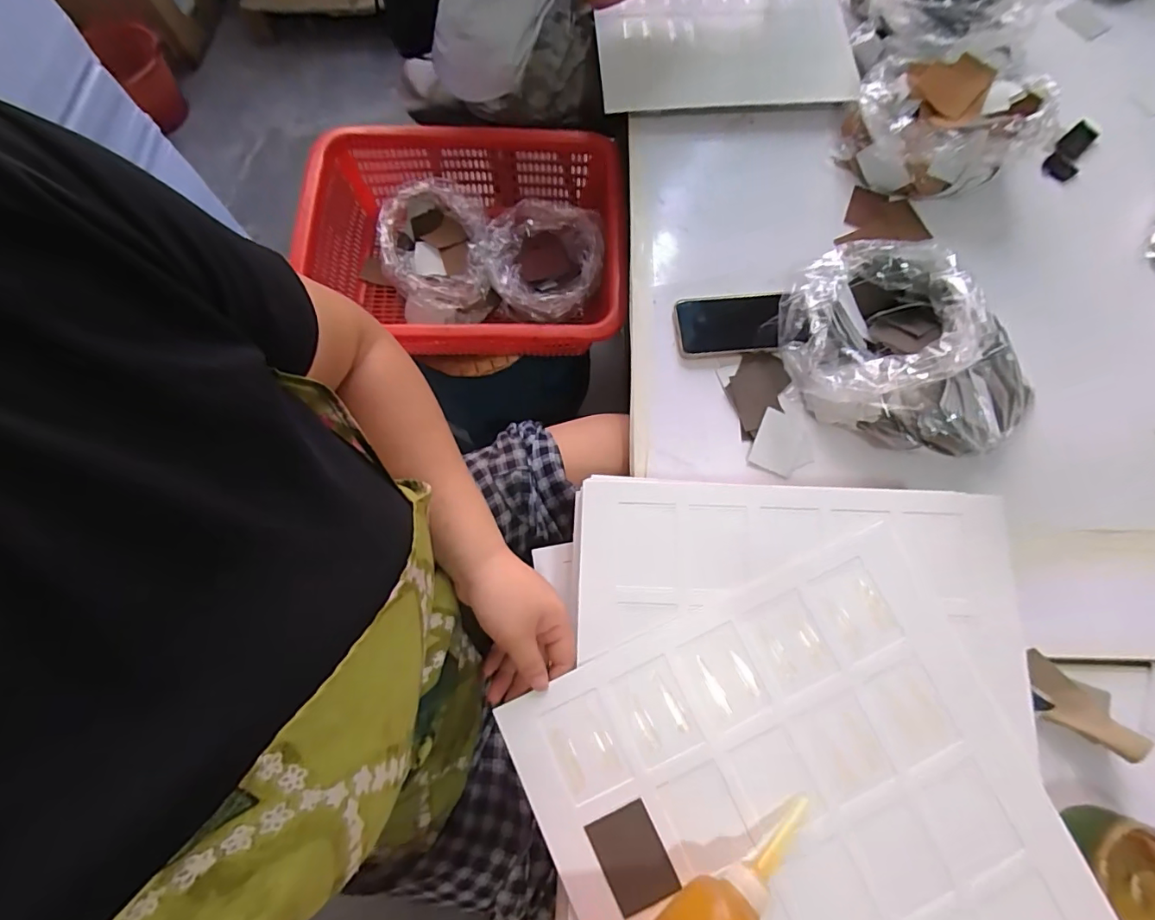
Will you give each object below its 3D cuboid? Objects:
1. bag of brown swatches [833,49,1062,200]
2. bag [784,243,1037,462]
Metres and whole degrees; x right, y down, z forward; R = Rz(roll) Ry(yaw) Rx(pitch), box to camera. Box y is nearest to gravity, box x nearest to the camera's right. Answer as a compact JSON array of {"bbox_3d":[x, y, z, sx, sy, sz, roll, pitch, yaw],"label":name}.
[{"bbox_3d":[0.456,-0.420,0.642,0.214,0.089,0.160,-11,73,-3],"label":"bag of brown swatches"},{"bbox_3d":[0.350,-0.118,0.532,0.270,0.112,0.206,26,74,8],"label":"bag"}]

